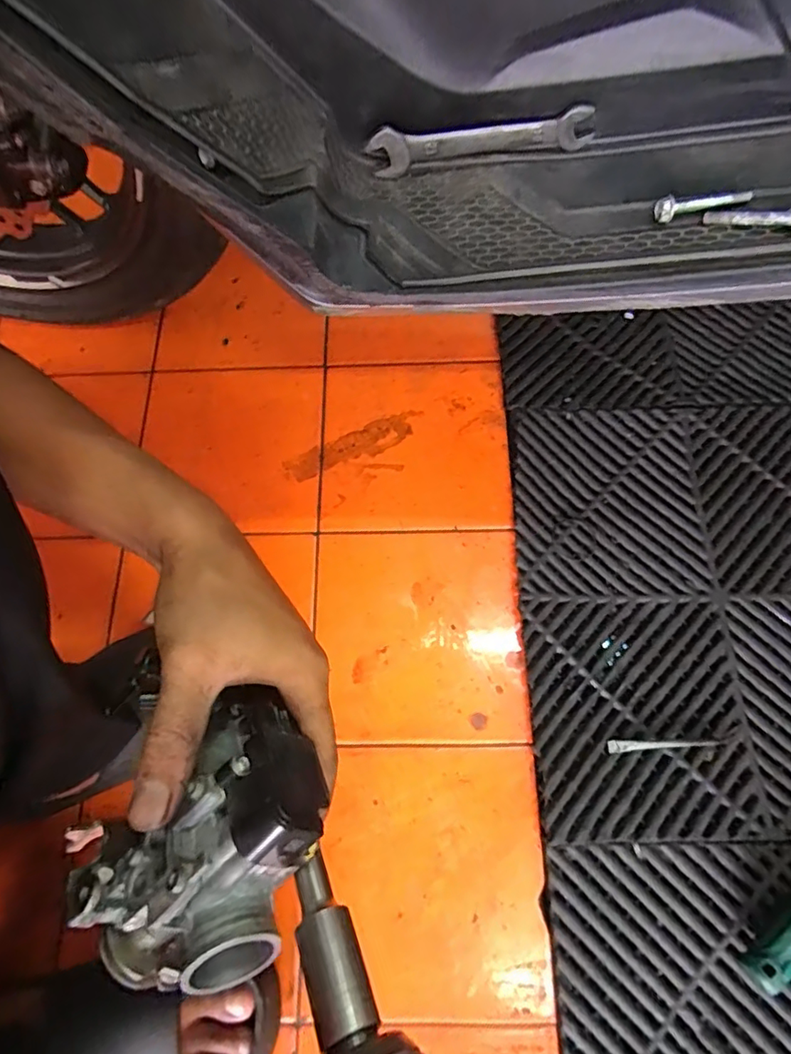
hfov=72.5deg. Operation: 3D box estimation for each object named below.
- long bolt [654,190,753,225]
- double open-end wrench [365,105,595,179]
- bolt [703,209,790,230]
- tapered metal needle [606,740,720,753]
[{"bbox_3d":[0.160,-0.169,0.280,0.050,0.009,0.009,-13,71,-2],"label":"long bolt"},{"bbox_3d":[0.048,-0.217,0.306,0.122,0.024,0.008,-3,70,1],"label":"double open-end wrench"},{"bbox_3d":[0.181,-0.155,0.270,0.048,0.008,0.012,15,71,25],"label":"bolt"},{"bbox_3d":[0.232,0.187,0.467,0.096,0.005,0.009,-5,70,1],"label":"tapered metal needle"}]

